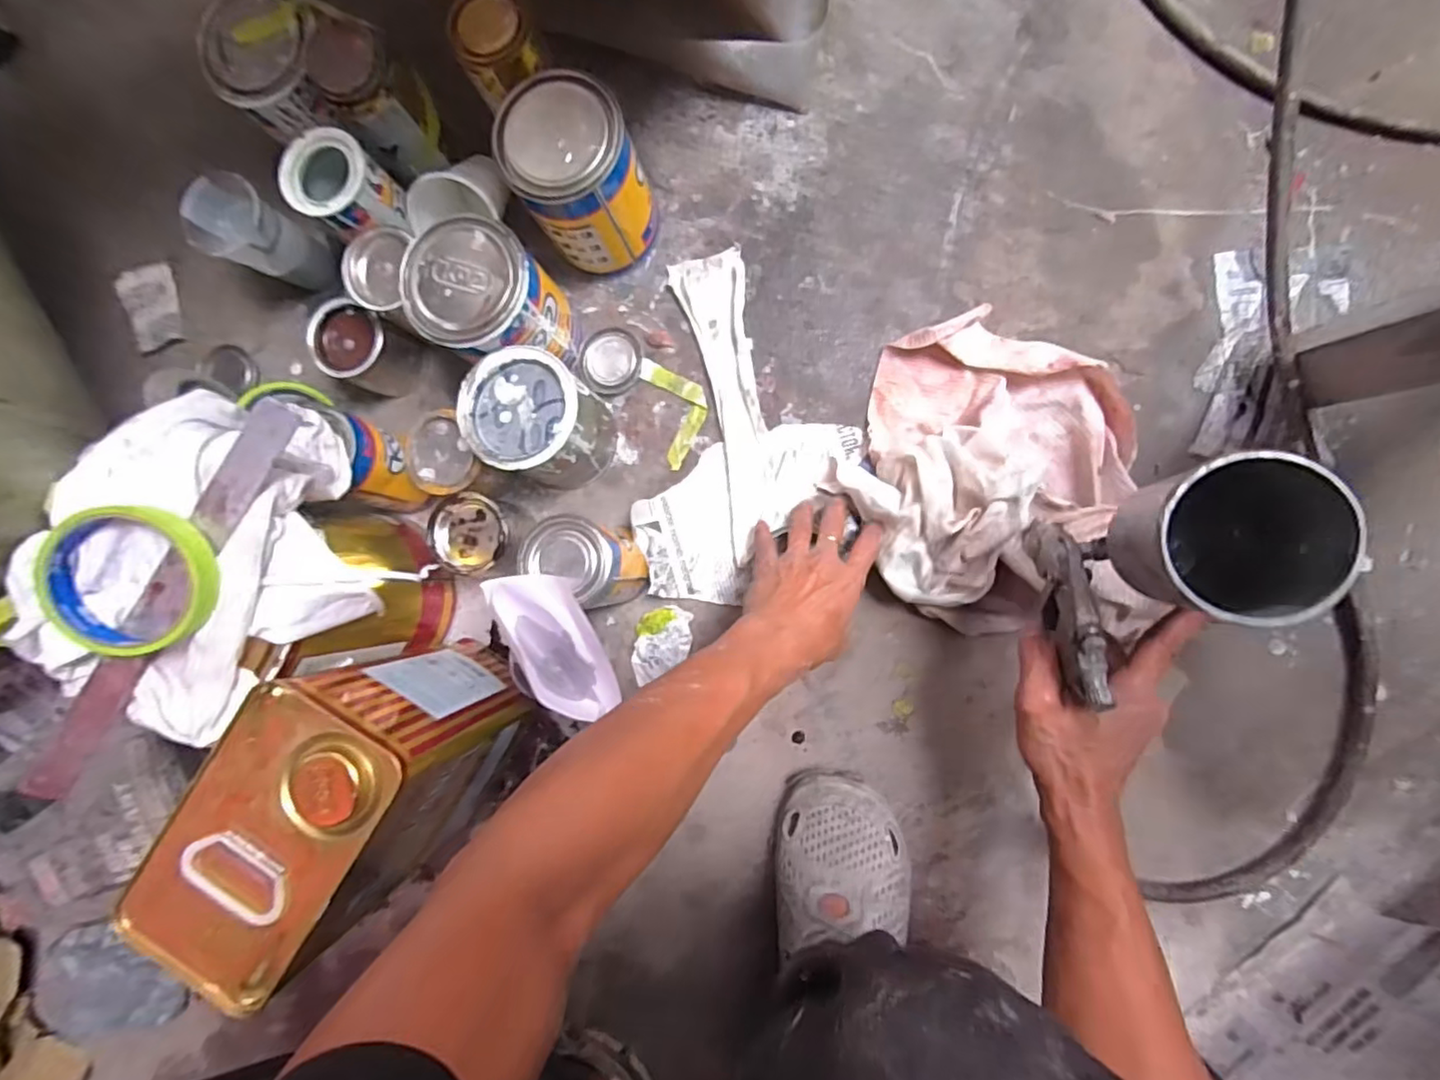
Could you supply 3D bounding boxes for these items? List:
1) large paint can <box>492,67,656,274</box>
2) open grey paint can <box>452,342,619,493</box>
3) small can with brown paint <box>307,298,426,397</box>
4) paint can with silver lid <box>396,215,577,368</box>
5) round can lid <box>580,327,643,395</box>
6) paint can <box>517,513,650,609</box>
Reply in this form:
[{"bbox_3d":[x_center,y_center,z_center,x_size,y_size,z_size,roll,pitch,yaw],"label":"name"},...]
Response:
[{"bbox_3d":[-0.119,-0.308,0.545,0.098,0.142,0.099,0,86,7],"label":"large paint can"},{"bbox_3d":[-0.156,-0.102,0.553,0.099,0.113,0.094,0,86,7],"label":"open grey paint can"},{"bbox_3d":[-0.333,-0.177,0.598,0.085,0.077,0.071,22,89,8],"label":"small can with brown paint"},{"bbox_3d":[-0.195,-0.200,0.553,0.107,0.133,0.098,0,86,7],"label":"paint can with silver lid"},{"bbox_3d":[-0.106,-0.174,0.603,0.060,0.005,0.064,0,86,7],"label":"round can lid"},{"bbox_3d":[-0.107,0.020,0.526,0.073,0.133,0.067,0,86,7],"label":"paint can"}]

